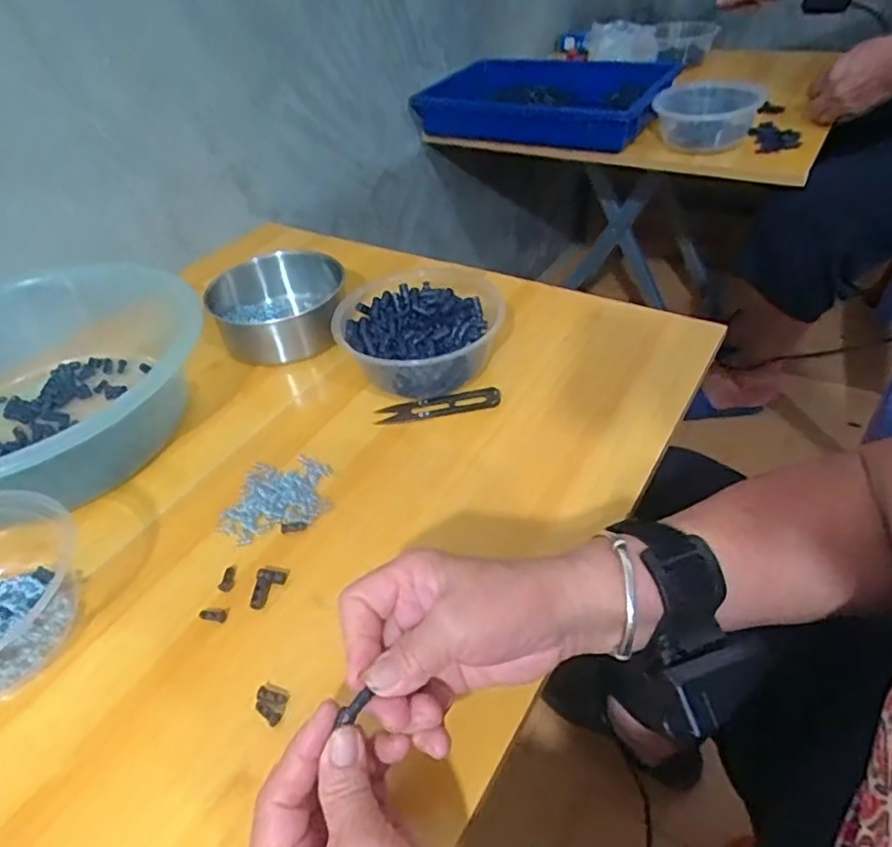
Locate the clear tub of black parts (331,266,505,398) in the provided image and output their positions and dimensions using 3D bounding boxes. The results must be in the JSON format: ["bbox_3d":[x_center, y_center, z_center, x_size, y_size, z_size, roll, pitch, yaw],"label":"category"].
[{"bbox_3d":[-0.017,-0.073,0.542,0.149,0.063,0.128,-16,42,-11],"label":"clear tub of black parts"}]

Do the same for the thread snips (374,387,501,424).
[{"bbox_3d":[-0.006,-0.014,0.509,0.100,0.004,0.020,-10,56,2],"label":"thread snips"}]

